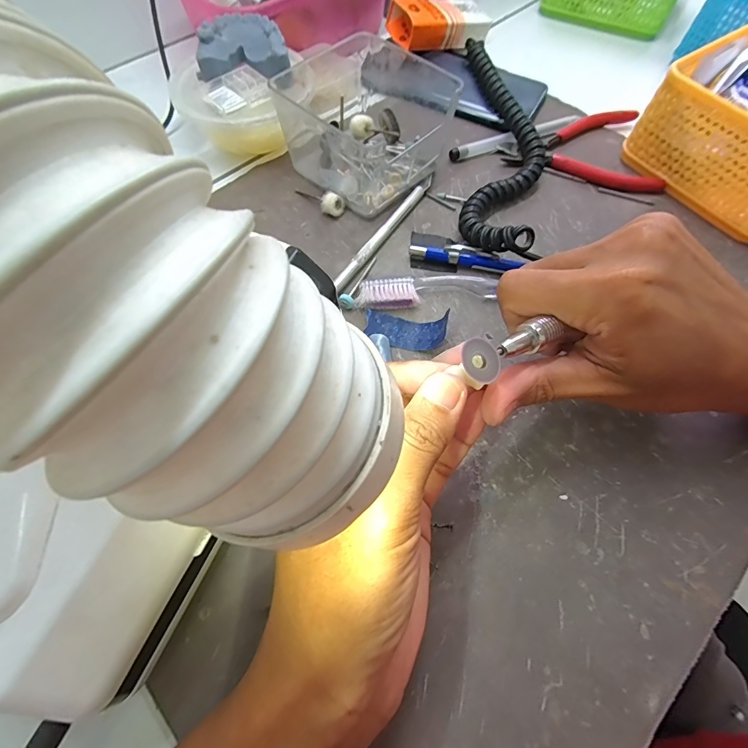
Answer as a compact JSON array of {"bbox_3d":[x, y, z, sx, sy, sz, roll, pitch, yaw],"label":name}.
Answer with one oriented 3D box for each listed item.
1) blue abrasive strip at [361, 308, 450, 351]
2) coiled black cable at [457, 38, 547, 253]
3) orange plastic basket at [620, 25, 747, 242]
[{"bbox_3d":[0.020,-0.028,0.245,0.049,0.009,0.023,6,66,1],"label":"blue abrasive strip"},{"bbox_3d":[0.100,-0.182,0.304,0.059,0.036,0.241,8,66,1],"label":"coiled black cable"},{"bbox_3d":[0.290,-0.185,0.298,0.134,0.065,0.131,-36,72,-16],"label":"orange plastic basket"}]

